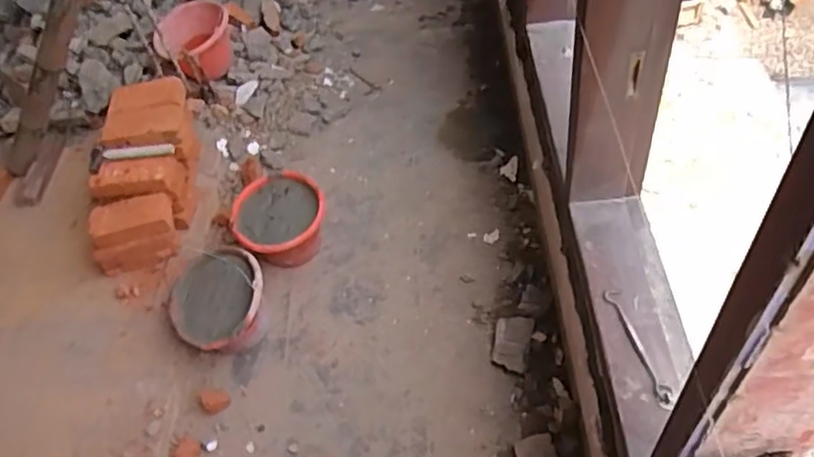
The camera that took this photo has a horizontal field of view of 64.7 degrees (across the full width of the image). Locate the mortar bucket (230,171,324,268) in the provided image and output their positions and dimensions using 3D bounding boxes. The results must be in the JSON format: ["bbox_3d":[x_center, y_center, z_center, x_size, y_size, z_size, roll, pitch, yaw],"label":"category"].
[{"bbox_3d":[-0.328,-0.014,1.673,0.223,0.164,0.229,-5,52,6],"label":"mortar bucket"}]

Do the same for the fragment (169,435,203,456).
[{"bbox_3d":[-0.482,0.493,1.411,0.066,0.025,0.062,22,60,24],"label":"fragment"}]

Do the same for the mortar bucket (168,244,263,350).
[{"bbox_3d":[-0.439,0.187,1.539,0.215,0.180,0.230,-5,52,6],"label":"mortar bucket"}]

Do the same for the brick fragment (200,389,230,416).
[{"bbox_3d":[-0.439,0.390,1.462,0.066,0.026,0.057,32,64,29],"label":"brick fragment"}]

